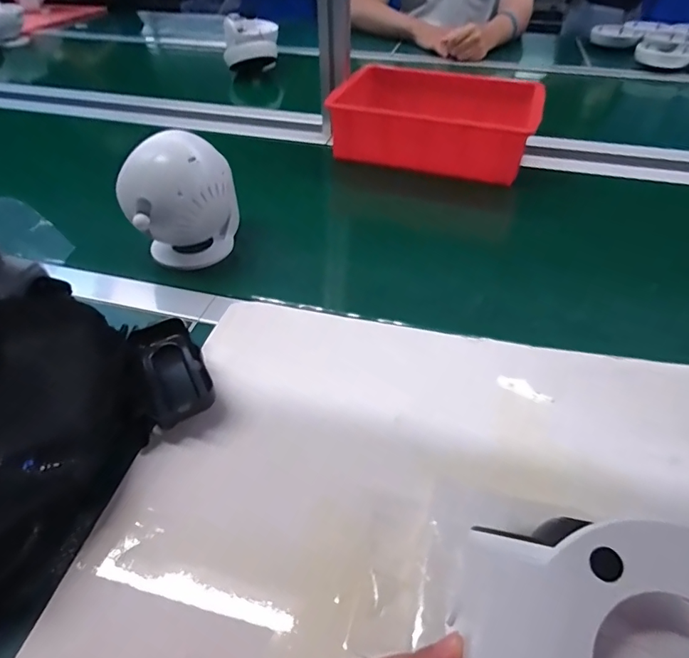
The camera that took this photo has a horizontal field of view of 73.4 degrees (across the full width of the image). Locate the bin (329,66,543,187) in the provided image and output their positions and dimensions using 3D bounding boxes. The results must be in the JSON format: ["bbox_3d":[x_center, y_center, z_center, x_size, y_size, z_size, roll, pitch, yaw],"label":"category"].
[{"bbox_3d":[0.135,-0.314,0.706,0.291,0.088,0.179,19,48,16],"label":"bin"}]

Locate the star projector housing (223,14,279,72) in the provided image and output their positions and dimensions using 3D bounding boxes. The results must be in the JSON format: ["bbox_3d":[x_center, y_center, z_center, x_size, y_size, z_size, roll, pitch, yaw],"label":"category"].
[{"bbox_3d":[-0.206,-0.634,1.022,0.115,0.079,0.127,-5,42,-5],"label":"star projector housing"}]

